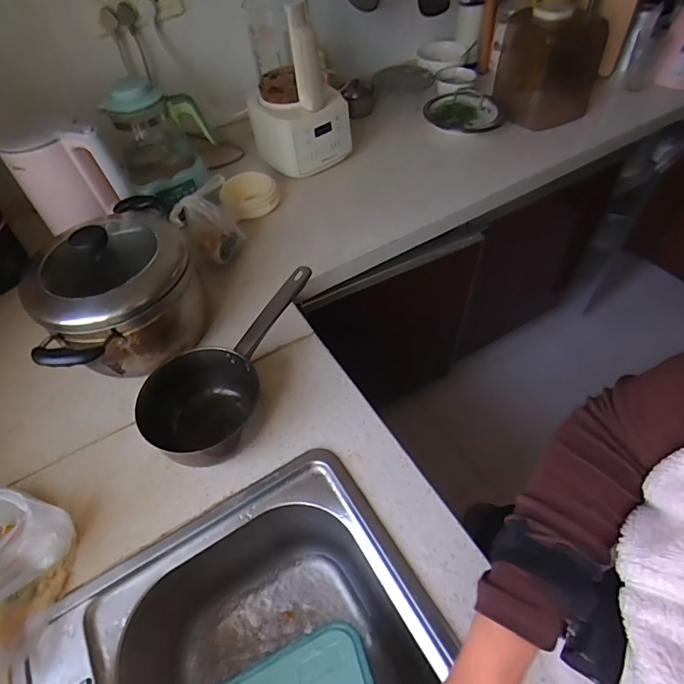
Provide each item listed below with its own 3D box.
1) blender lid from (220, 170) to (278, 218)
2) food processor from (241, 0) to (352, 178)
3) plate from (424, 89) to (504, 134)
[{"bbox_3d":[-0.199,-0.317,0.962,0.122,0.044,0.114,-3,53,4],"label":"blender lid"},{"bbox_3d":[-0.103,-0.550,0.987,0.213,0.311,0.228,-12,53,-4],"label":"food processor"},{"bbox_3d":[0.308,-0.591,1.119,0.195,0.043,0.175,23,58,20],"label":"plate"}]

